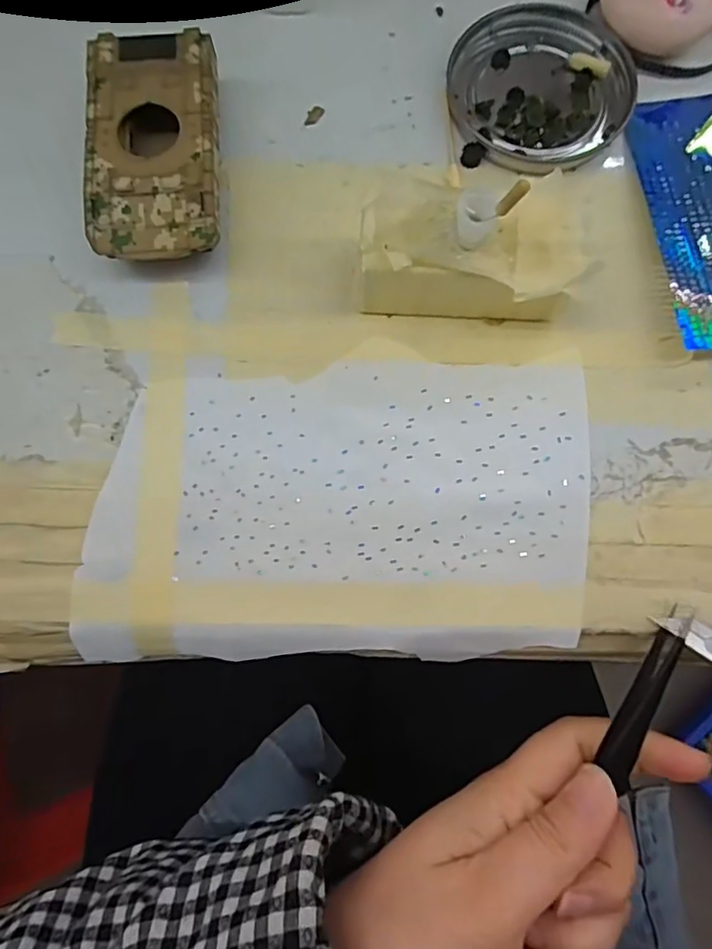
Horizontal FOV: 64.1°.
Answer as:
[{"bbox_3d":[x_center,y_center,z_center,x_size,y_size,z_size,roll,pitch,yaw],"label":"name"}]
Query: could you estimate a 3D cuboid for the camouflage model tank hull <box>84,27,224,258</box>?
[{"bbox_3d":[-0.080,-0.129,0.232,0.051,0.025,0.093,-3,77,-1],"label":"camouflage model tank hull"}]

